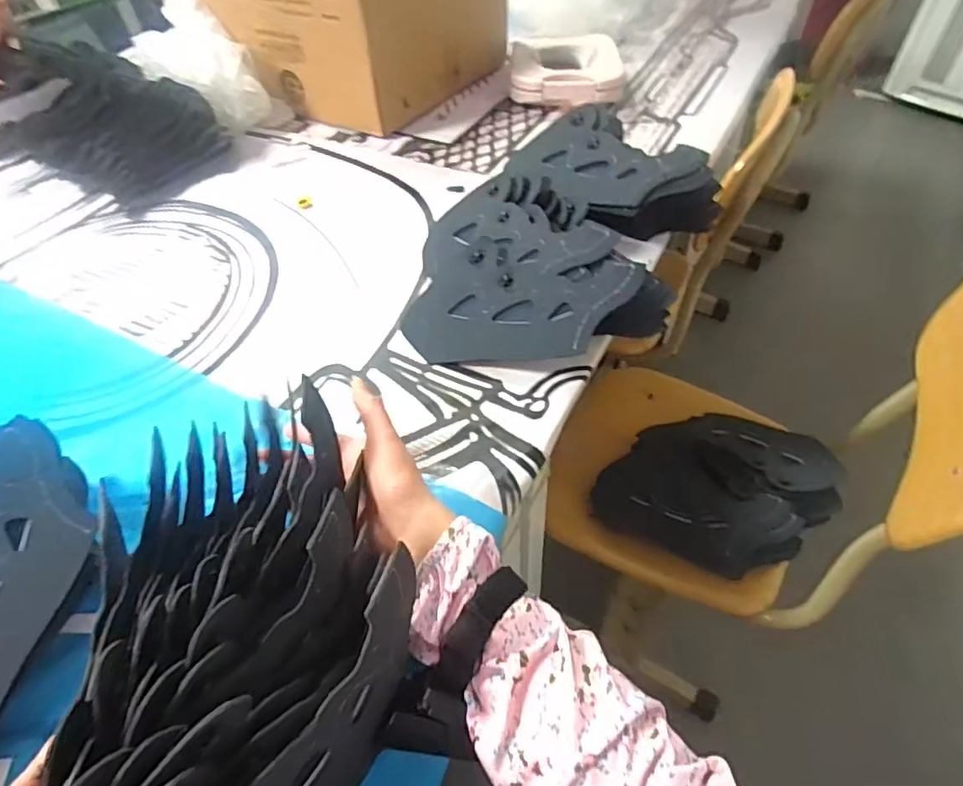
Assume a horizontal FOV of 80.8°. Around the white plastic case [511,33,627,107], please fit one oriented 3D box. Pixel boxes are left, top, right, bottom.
[{"bbox_3d":[0.121,-0.467,0.827,0.171,0.047,0.172,5,50,8],"label":"white plastic case"}]

